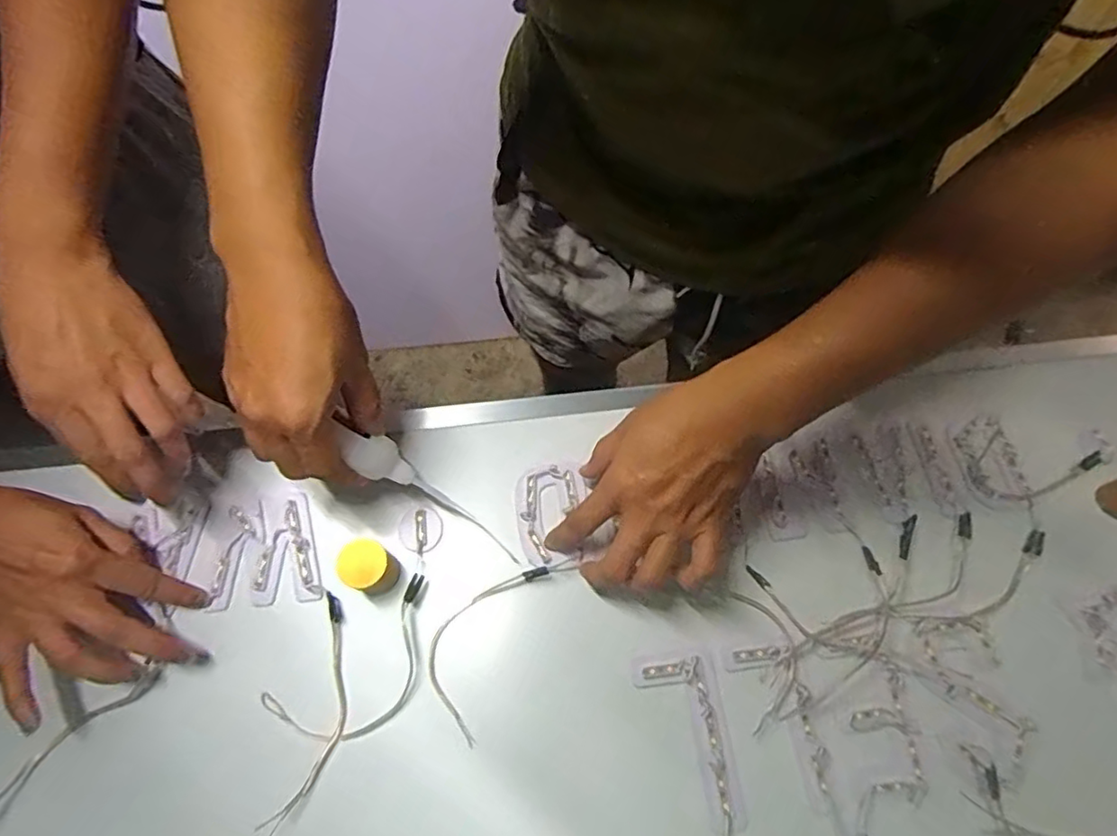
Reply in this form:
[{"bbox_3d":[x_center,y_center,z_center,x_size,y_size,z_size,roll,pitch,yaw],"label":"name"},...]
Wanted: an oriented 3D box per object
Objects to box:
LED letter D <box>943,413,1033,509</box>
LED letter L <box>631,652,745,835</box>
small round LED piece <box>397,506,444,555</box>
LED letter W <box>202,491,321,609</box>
[{"bbox_3d":[0.344,0.034,0.485,0.051,0.012,0.075,-8,67,-5],"label":"LED letter D"},{"bbox_3d":[0.088,0.218,0.410,0.053,0.005,0.107,-8,67,-5],"label":"LED letter L"},{"bbox_3d":[-0.105,0.084,0.462,0.033,0.006,0.033,1,67,-1],"label":"small round LED piece"},{"bbox_3d":[-0.221,0.100,0.453,0.075,0.012,0.079,-10,67,-6],"label":"LED letter W"}]

